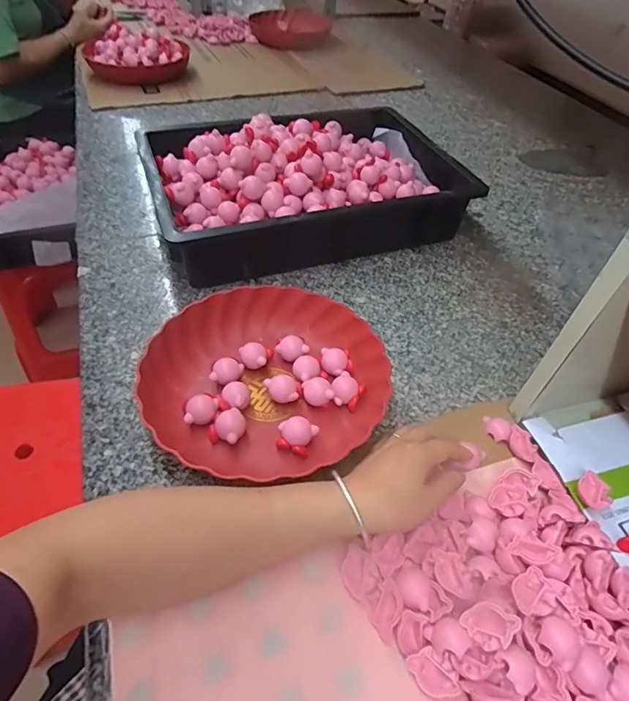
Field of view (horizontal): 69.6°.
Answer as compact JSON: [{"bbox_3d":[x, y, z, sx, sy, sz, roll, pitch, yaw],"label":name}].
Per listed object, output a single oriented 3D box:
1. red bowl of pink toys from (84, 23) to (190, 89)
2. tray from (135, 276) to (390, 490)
[{"bbox_3d":[-0.423,-0.693,1.074,0.220,0.081,0.183,5,49,0],"label":"red bowl of pink toys"},{"bbox_3d":[-0.047,0.030,0.474,0.233,0.074,0.242,1,49,-1],"label":"tray"}]

